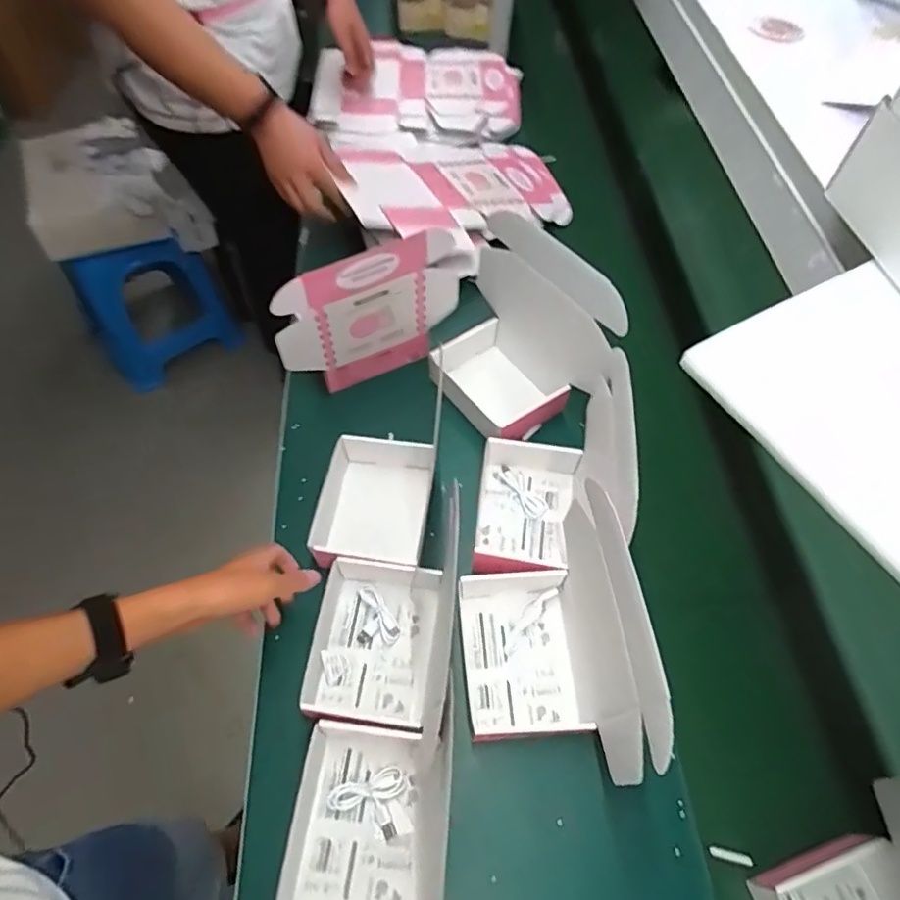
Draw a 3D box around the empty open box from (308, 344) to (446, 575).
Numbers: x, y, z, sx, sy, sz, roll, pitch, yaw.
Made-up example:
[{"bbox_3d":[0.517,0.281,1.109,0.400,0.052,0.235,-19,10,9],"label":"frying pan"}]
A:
[{"bbox_3d":[-0.090,0.061,0.716,0.124,0.066,0.159,8,59,3],"label":"empty open box"}]

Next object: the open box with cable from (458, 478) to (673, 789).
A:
[{"bbox_3d":[0.089,0.188,0.551,0.138,0.211,0.219,-4,59,-4],"label":"open box with cable"}]

